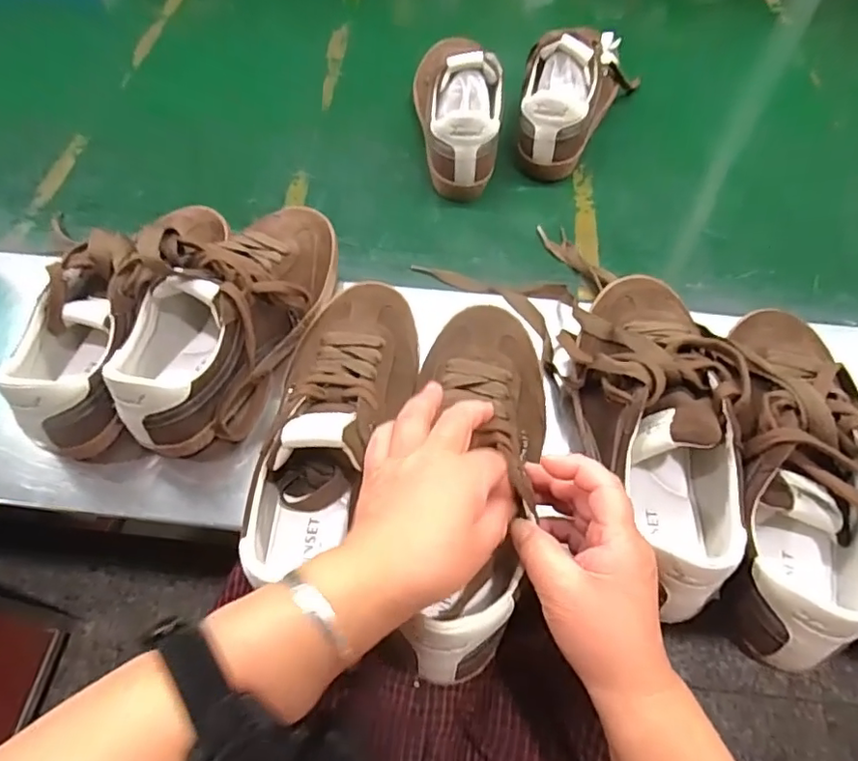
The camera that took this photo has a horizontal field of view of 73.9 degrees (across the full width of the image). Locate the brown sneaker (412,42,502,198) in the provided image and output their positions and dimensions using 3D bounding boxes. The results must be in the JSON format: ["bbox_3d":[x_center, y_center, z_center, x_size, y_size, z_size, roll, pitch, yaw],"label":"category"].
[{"bbox_3d":[0.031,-0.328,0.649,0.085,0.102,0.254,-3,60,-2],"label":"brown sneaker"}]

